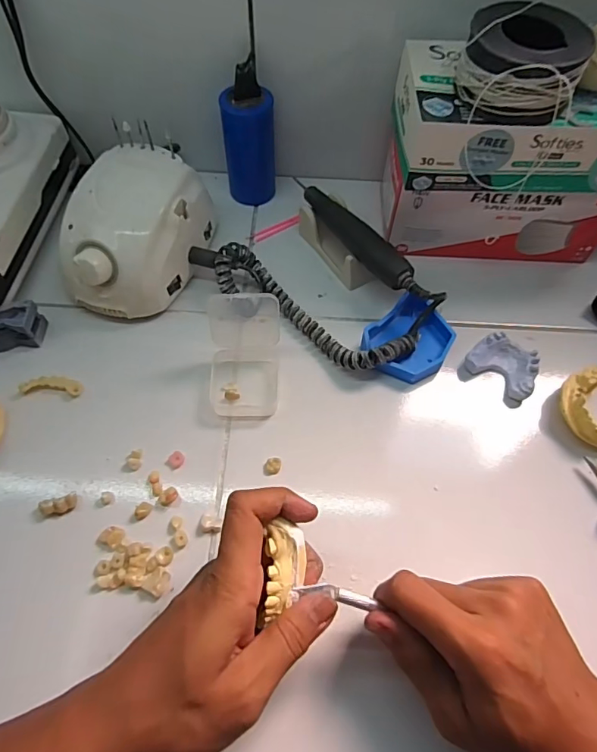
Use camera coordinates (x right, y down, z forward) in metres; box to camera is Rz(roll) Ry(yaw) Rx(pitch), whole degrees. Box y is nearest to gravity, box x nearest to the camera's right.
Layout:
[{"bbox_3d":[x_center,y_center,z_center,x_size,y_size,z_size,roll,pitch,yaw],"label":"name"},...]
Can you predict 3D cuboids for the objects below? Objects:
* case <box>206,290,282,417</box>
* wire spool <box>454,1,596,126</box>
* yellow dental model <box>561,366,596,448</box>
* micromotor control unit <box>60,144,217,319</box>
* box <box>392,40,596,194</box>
[{"bbox_3d":[-0.046,-0.022,0.413,0.061,0.019,0.117,-3,60,-4],"label":"case"},{"bbox_3d":[0.162,-0.228,0.344,0.082,0.050,0.076,19,61,10],"label":"wire spool"},{"bbox_3d":[0.242,0.030,0.378,0.055,0.020,0.072,-27,64,-16],"label":"yellow dental model"},{"bbox_3d":[-0.146,-0.126,0.433,0.095,0.083,0.138,14,60,6],"label":"micromotor control unit"},{"bbox_3d":[0.191,-0.209,0.393,0.217,0.065,0.103,4,60,1],"label":"box"}]

